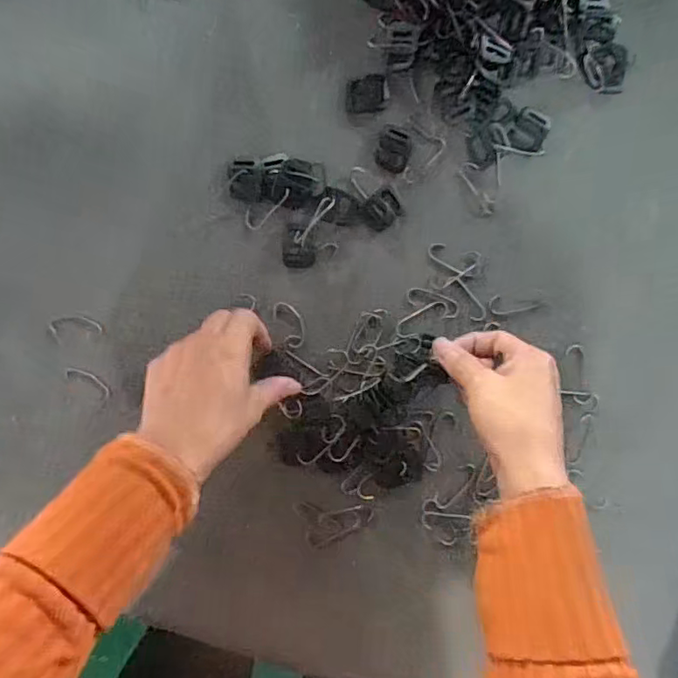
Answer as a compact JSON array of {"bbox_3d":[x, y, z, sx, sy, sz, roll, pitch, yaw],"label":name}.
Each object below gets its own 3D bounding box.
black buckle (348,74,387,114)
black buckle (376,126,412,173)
[{"bbox_3d":[0.021,-0.182,0.414,0.028,0.004,0.025,-8,93,-3],"label":"black buckle"},{"bbox_3d":[0.041,-0.142,0.416,0.023,0.004,0.032,14,92,-4],"label":"black buckle"}]

